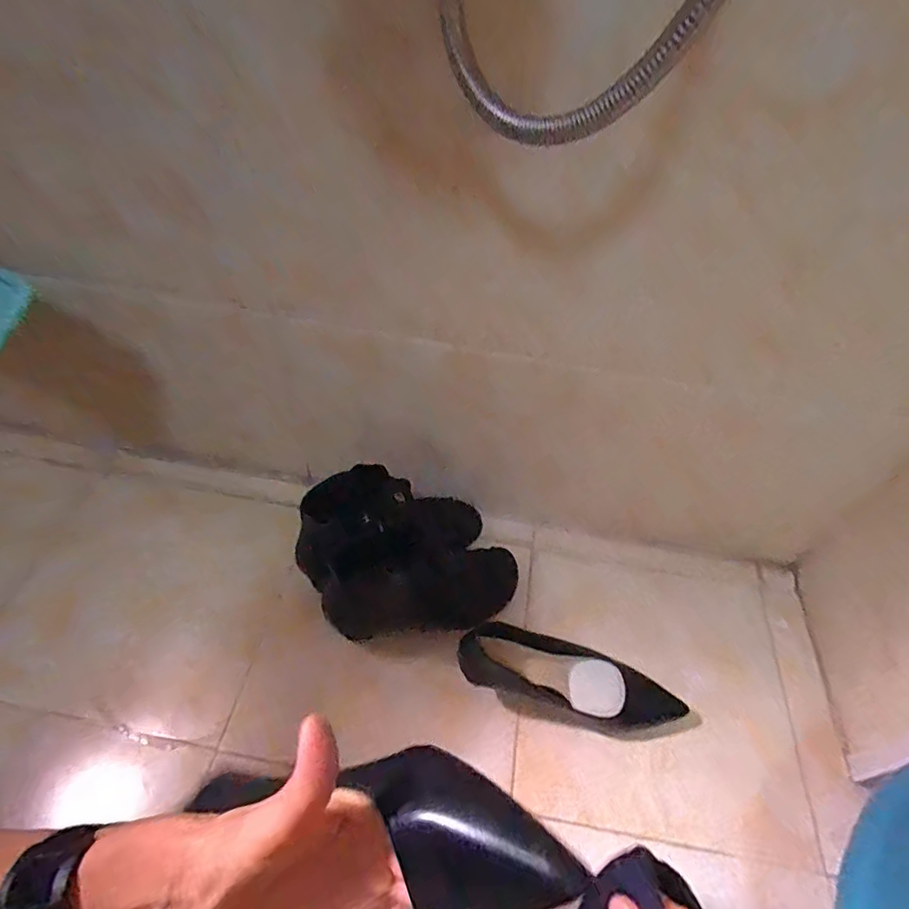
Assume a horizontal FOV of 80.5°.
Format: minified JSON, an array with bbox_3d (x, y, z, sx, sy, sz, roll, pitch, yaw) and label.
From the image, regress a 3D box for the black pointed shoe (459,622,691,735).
[{"bbox_3d":[0.128,0.238,0.570,0.248,0.081,0.082,13,49,6],"label":"black pointed shoe"}]

